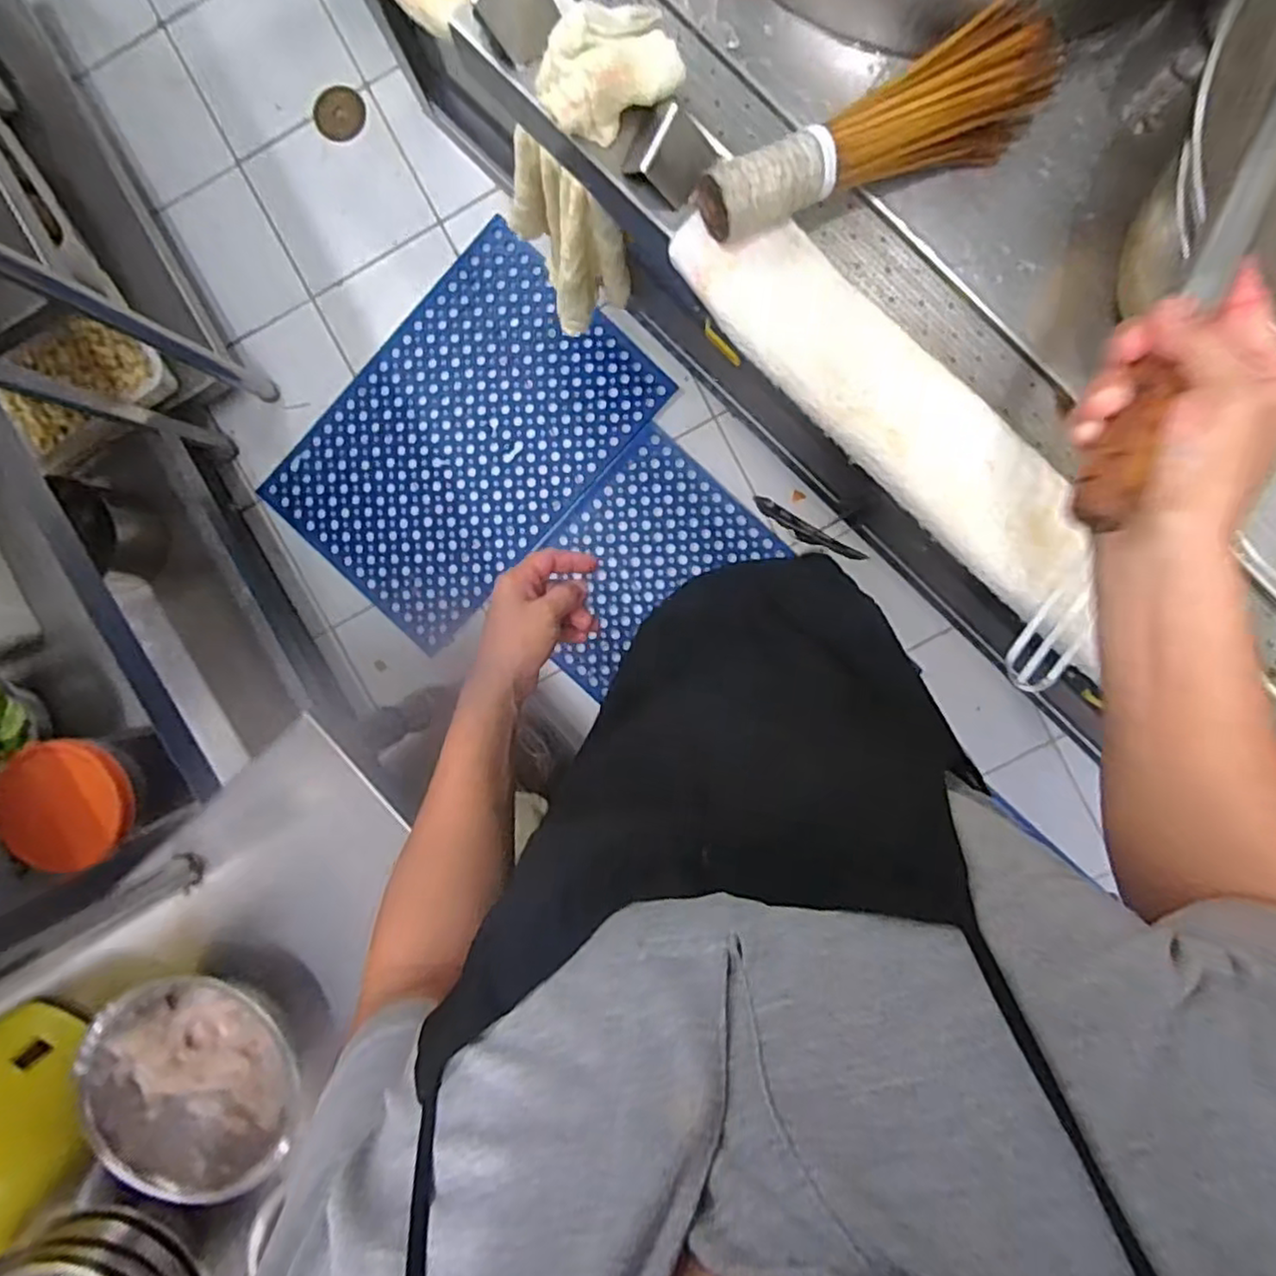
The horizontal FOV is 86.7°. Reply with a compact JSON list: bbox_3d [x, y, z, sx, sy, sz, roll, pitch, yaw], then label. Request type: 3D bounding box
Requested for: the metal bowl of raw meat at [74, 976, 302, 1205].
[{"bbox_3d":[-0.363,0.357,0.542,0.151,0.070,0.143,1,93,1],"label":"metal bowl of raw meat"}]

